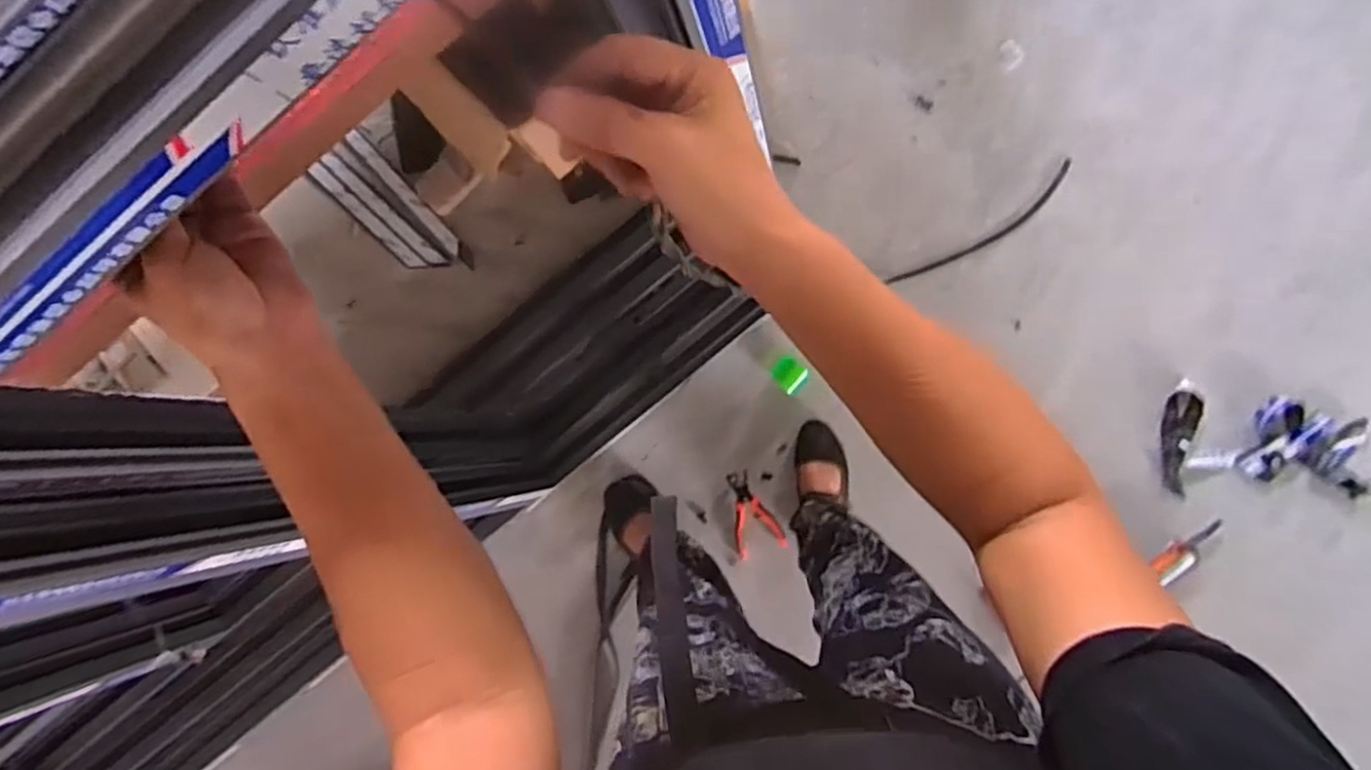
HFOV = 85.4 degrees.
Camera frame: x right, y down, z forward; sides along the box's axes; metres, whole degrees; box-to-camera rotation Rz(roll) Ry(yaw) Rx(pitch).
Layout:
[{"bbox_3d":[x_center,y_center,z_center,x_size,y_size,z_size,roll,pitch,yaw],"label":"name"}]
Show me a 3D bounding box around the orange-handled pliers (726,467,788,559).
[{"bbox_3d":[0.126,0.248,1.439,0.096,0.019,0.162,-19,85,12],"label":"orange-handled pliers"}]

